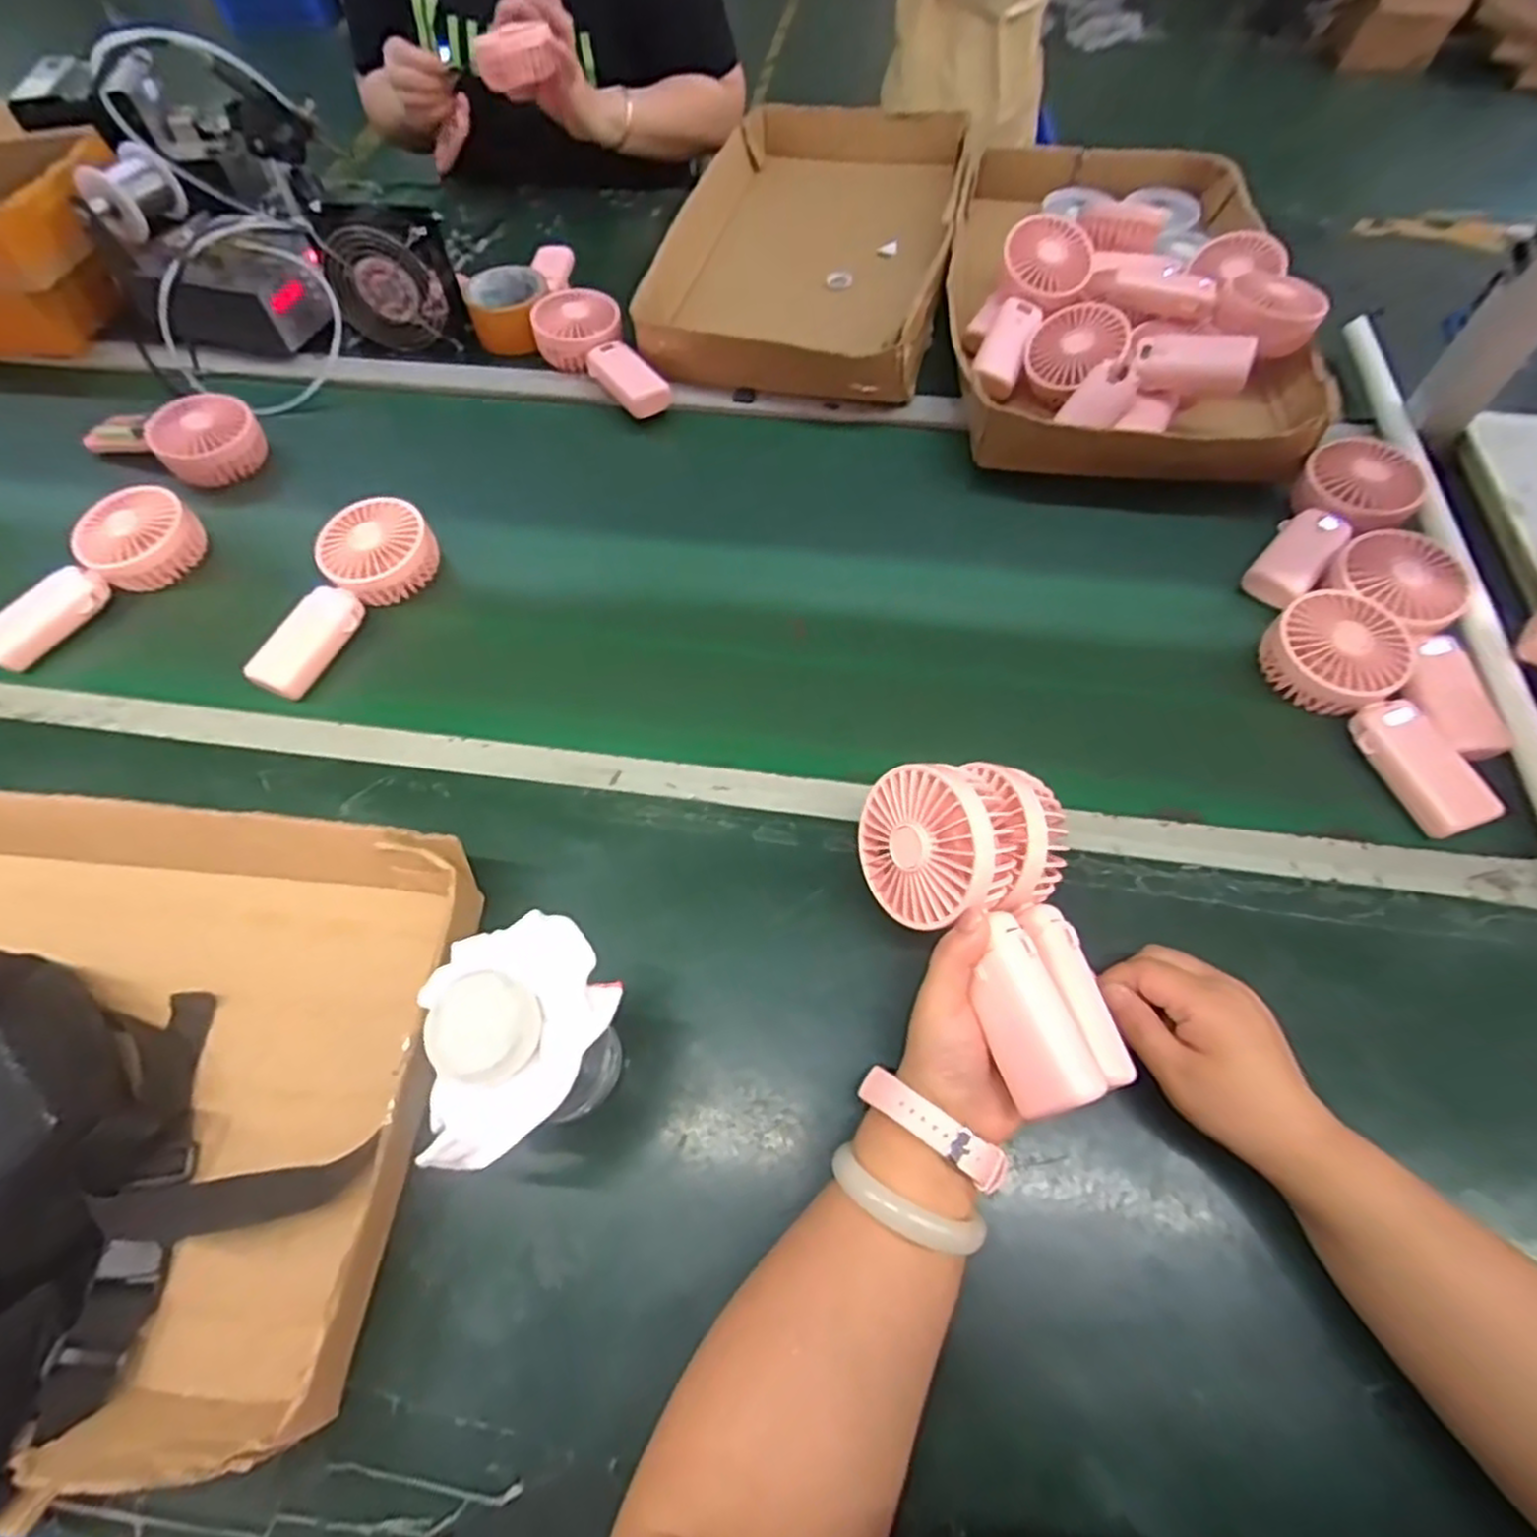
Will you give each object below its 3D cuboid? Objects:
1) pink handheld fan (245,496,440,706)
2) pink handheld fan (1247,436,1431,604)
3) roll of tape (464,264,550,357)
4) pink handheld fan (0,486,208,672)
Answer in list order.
[{"bbox_3d":[-0.347,-0.140,0.595,0.071,0.049,0.176,23,63,13],"label":"pink handheld fan"},{"bbox_3d":[0.459,-0.201,0.611,0.087,0.040,0.182,42,82,21],"label":"pink handheld fan"},{"bbox_3d":[-0.273,-0.485,0.790,0.084,0.045,0.097,-17,62,-8],"label":"roll of tape"},{"bbox_3d":[-0.568,-0.161,0.628,0.074,0.058,0.188,29,65,16],"label":"pink handheld fan"}]

